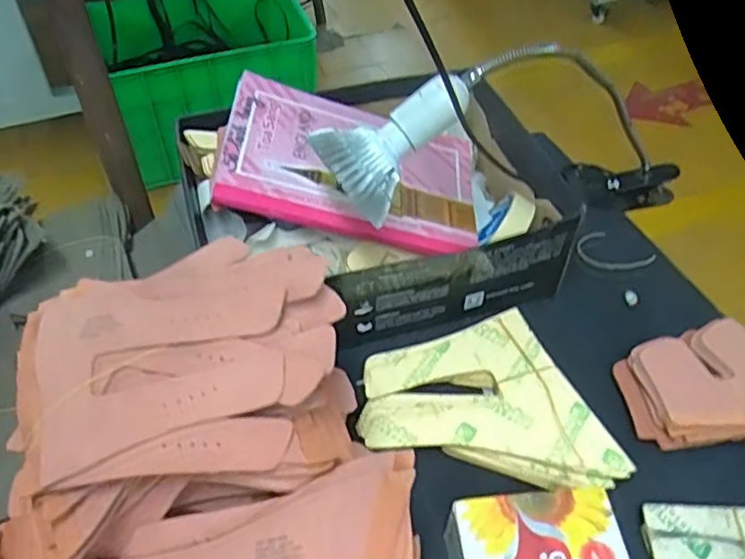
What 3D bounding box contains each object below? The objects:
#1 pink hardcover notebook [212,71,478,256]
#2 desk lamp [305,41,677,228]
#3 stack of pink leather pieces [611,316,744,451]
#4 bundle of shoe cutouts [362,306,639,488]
[{"bbox_3d":[-0.017,-0.107,0.639,0.254,0.025,0.166,14,51,-14],"label":"pink hardcover notebook"},{"bbox_3d":[0.162,-0.139,0.614,0.473,0.152,0.084,-3,44,-39],"label":"desk lamp"},{"bbox_3d":[0.295,0.086,0.547,0.157,0.040,0.103,-2,49,-3],"label":"stack of pink leather pieces"},{"bbox_3d":[0.087,0.117,0.537,0.173,0.013,0.173,-18,52,-16],"label":"bundle of shoe cutouts"}]

